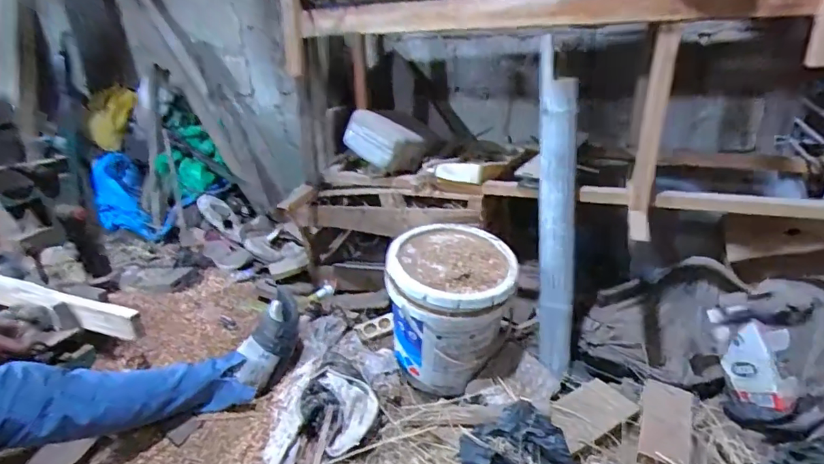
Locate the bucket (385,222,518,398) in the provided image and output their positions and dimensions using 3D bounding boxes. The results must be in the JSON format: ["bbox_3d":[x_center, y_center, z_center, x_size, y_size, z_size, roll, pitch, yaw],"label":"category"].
[{"bbox_3d":[0.100,0.202,1.228,0.298,0.354,0.299,-3,24,2],"label":"bucket"}]

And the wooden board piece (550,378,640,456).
[{"bbox_3d":[0.395,0.404,1.090,0.179,0.014,0.124,-23,33,-17],"label":"wooden board piece"}]

